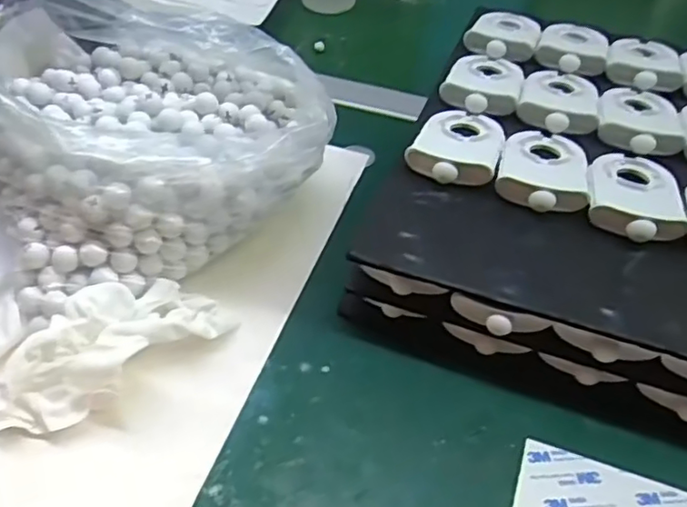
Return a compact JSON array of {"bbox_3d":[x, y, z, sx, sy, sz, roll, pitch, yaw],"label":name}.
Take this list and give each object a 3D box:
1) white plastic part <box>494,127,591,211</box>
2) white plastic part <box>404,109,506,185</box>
[{"bbox_3d":[0.138,-0.063,0.437,0.057,0.017,0.095,15,47,10],"label":"white plastic part"},{"bbox_3d":[0.083,-0.082,0.453,0.059,0.016,0.092,18,48,13],"label":"white plastic part"}]

